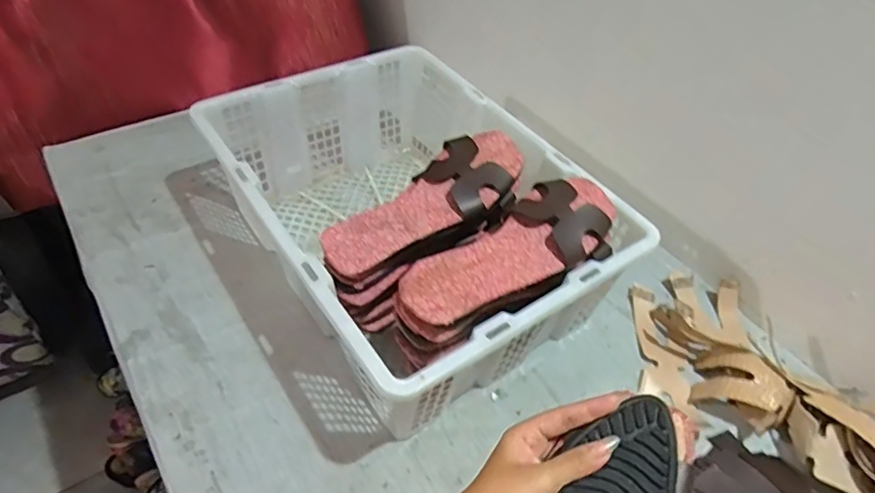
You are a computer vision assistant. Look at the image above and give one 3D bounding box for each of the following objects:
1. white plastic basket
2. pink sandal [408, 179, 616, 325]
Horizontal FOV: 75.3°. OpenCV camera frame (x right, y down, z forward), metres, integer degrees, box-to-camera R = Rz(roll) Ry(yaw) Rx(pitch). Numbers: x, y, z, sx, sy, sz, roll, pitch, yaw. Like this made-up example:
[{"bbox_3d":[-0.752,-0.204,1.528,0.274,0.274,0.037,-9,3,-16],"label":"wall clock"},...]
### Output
[{"bbox_3d":[-0.032,-0.042,0.701,0.354,0.162,0.472,-26,54,-26],"label":"white plastic basket"},{"bbox_3d":[0.074,0.000,0.542,0.238,0.035,0.082,-24,53,-25],"label":"pink sandal"}]

